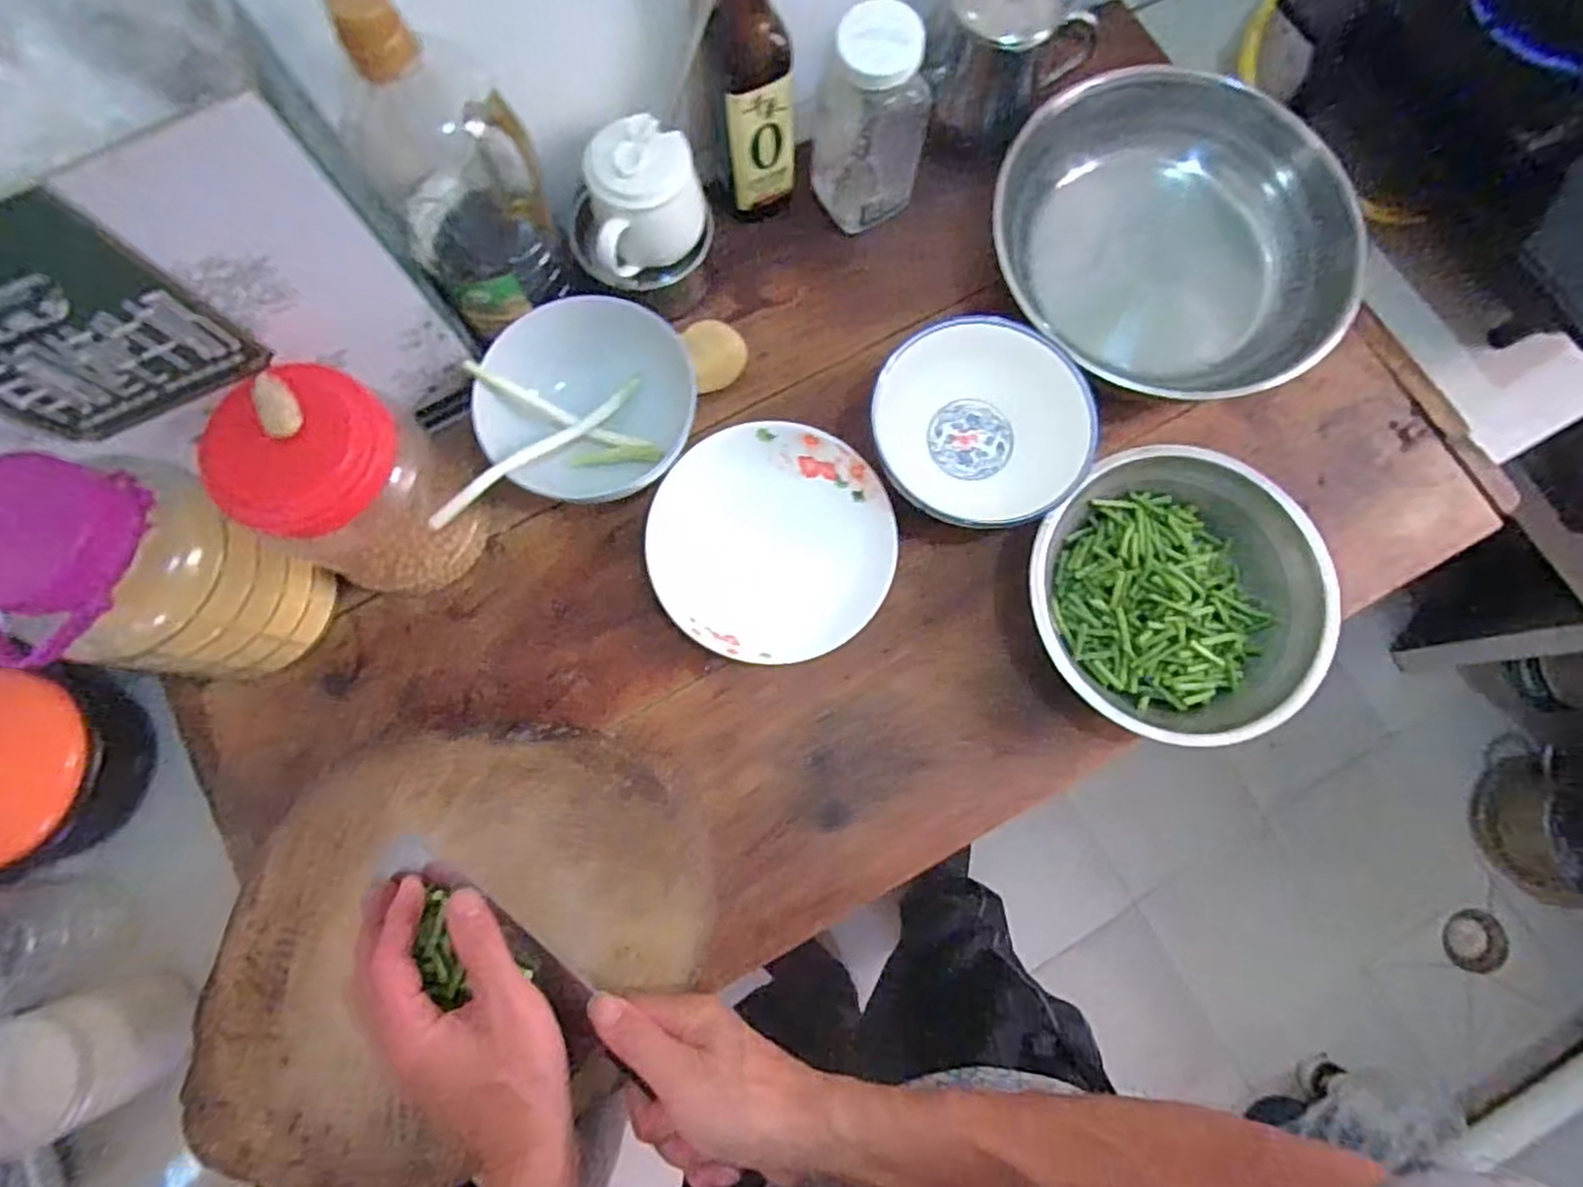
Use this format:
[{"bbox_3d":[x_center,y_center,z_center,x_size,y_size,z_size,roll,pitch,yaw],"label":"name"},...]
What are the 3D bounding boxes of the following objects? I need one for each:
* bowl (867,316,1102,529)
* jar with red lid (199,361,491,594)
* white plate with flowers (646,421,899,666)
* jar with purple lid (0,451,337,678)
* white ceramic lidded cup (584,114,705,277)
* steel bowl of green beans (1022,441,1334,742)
[{"bbox_3d":[0.149,-0.134,0.599,0.171,0.063,0.176,-18,79,-3],"label":"bowl"},{"bbox_3d":[-0.317,-0.079,0.531,0.122,0.169,0.132,23,80,5],"label":"jar with red lid"},{"bbox_3d":[-0.015,-0.042,0.605,0.194,0.035,0.194,5,79,1],"label":"white plate with flowers"},{"bbox_3d":[-0.434,-0.008,0.503,0.131,0.166,0.122,0,79,0],"label":"jar with purple lid"},{"bbox_3d":[-0.117,-0.318,0.594,0.092,0.082,0.093,-11,79,-2],"label":"white ceramic lidded cup"},{"bbox_3d":[0.304,0.006,0.586,0.218,0.066,0.220,0,79,0],"label":"steel bowl of green beans"}]

